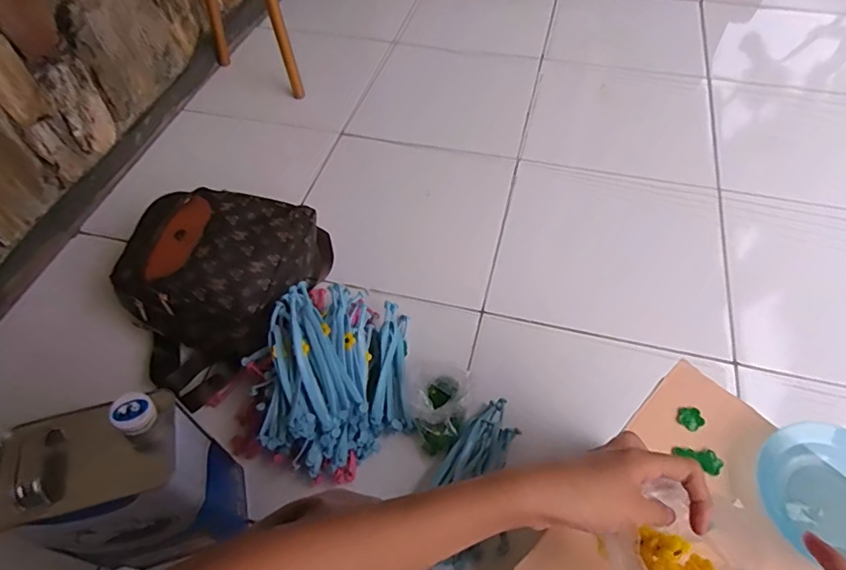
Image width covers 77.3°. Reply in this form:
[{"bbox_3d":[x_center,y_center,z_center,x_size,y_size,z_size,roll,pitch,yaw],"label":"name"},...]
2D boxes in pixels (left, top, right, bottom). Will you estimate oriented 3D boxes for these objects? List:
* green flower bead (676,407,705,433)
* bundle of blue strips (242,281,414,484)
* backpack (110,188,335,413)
[{"bbox_3d":[0.258,0.128,0.509,0.023,0.005,0.021,38,63,26],"label":"green flower bead"},{"bbox_3d":[-0.131,0.125,0.745,0.213,0.127,0.257,-12,54,-6],"label":"bundle of blue strips"},{"bbox_3d":[-0.331,-0.006,0.831,0.265,0.154,0.358,10,54,10],"label":"backpack"}]

